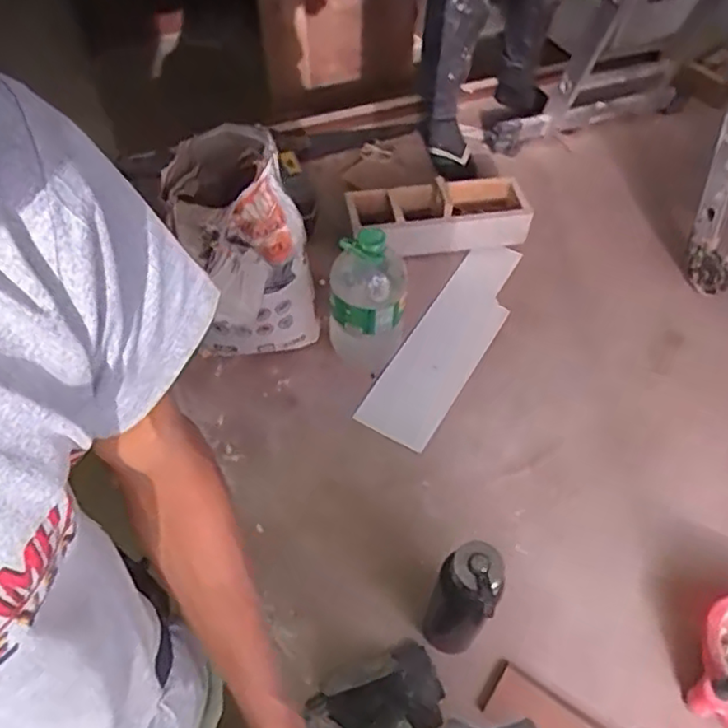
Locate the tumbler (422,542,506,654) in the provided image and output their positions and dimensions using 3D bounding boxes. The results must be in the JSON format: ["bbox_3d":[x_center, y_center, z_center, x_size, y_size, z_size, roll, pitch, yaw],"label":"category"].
[{"bbox_3d":[0.140,0.322,0.902,0.085,0.263,0.083,1,53,-2],"label":"tumbler"}]

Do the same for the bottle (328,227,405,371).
[{"bbox_3d":[0.003,-0.119,1.211,0.142,0.264,0.123,4,53,0],"label":"bottle"}]

